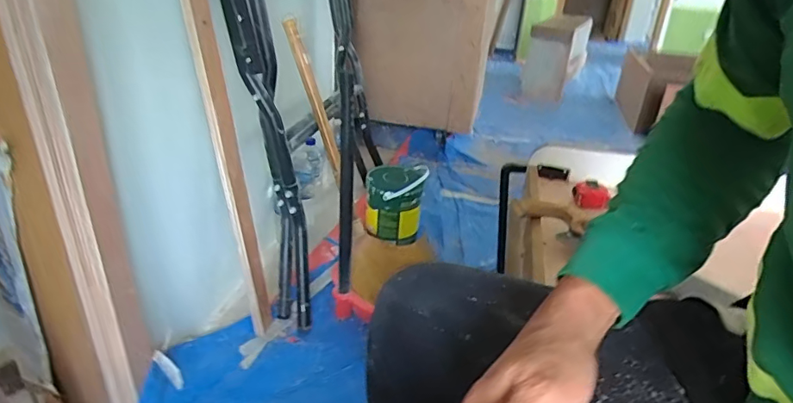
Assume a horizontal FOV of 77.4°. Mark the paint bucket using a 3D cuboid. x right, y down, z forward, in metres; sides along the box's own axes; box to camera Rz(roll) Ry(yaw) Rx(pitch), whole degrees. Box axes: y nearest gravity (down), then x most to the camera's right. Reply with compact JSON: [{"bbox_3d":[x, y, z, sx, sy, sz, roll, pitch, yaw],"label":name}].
[{"bbox_3d":[-0.006,0.014,1.522,0.172,0.224,0.172,3,28,-2],"label":"paint bucket"}]

